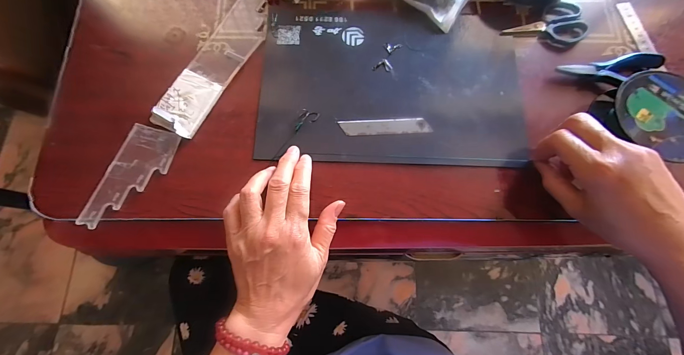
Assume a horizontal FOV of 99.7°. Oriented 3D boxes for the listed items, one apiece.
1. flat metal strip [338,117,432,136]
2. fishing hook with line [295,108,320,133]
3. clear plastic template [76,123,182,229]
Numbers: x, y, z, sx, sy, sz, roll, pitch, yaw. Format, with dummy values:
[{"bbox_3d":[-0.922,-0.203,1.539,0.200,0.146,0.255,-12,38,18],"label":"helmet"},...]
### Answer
[{"bbox_3d":[0.049,-0.059,0.332,0.102,0.004,0.019,-2,74,-2],"label":"flat metal strip"},{"bbox_3d":[-0.040,-0.064,0.332,0.022,0.005,0.031,15,75,3],"label":"fishing hook with line"},{"bbox_3d":[-0.230,0.000,0.316,0.058,0.006,0.122,20,75,5],"label":"clear plastic template"}]

